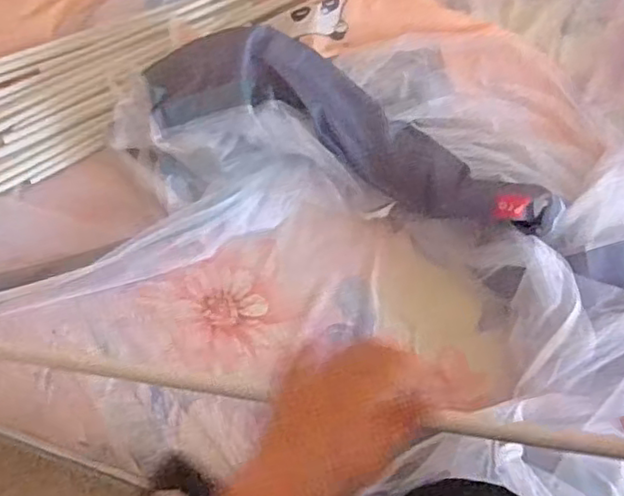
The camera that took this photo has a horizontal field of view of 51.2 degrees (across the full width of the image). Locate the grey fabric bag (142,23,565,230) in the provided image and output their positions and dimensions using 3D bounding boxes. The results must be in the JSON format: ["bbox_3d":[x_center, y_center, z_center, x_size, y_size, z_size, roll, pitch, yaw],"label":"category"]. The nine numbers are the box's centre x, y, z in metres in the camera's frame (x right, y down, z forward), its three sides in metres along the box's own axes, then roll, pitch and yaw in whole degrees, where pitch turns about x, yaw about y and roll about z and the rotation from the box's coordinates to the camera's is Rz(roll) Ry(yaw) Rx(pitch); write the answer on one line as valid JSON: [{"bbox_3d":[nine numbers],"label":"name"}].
[{"bbox_3d":[0.061,-0.192,1.024,0.654,0.113,0.193,18,69,4],"label":"grey fabric bag"}]

